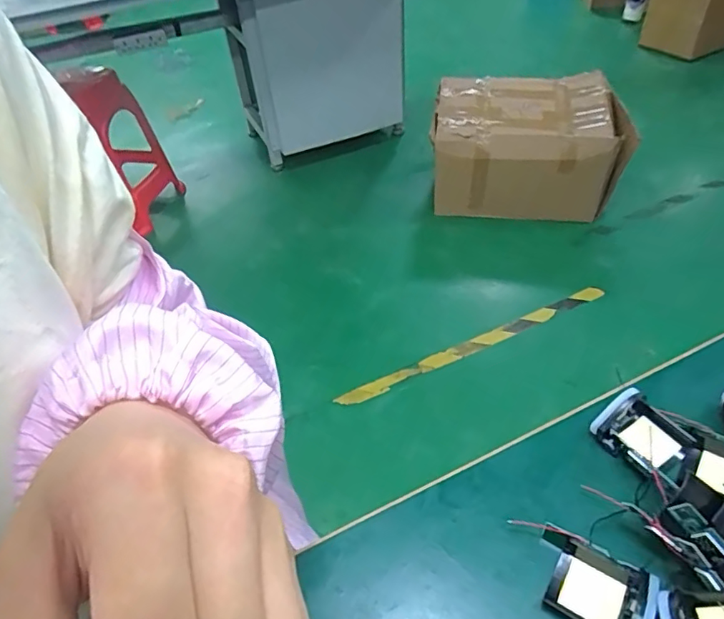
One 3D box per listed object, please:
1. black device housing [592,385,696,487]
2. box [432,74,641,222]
[{"bbox_3d":[0.158,0.071,0.288,0.037,0.018,0.045,-31,50,-23],"label":"black device housing"},{"bbox_3d":[0.532,-0.531,1.710,0.569,0.305,0.435,5,46,11],"label":"box"}]

